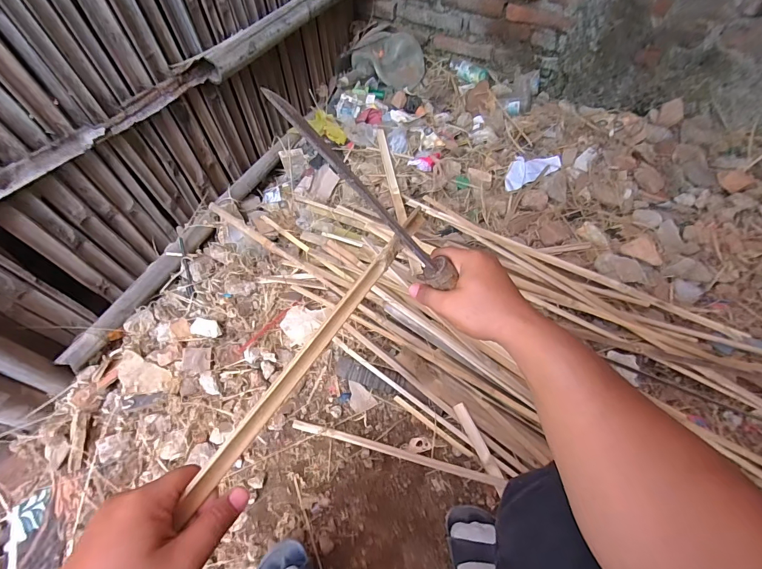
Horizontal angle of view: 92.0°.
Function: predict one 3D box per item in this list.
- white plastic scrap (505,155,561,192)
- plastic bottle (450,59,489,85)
[{"bbox_3d":[0.429,-0.337,1.073,0.187,0.027,0.099,-23,58,-14],"label":"white plastic scrap"},{"bbox_3d":[0.303,-0.748,1.287,0.158,0.036,0.051,36,63,23],"label":"plastic bottle"}]

